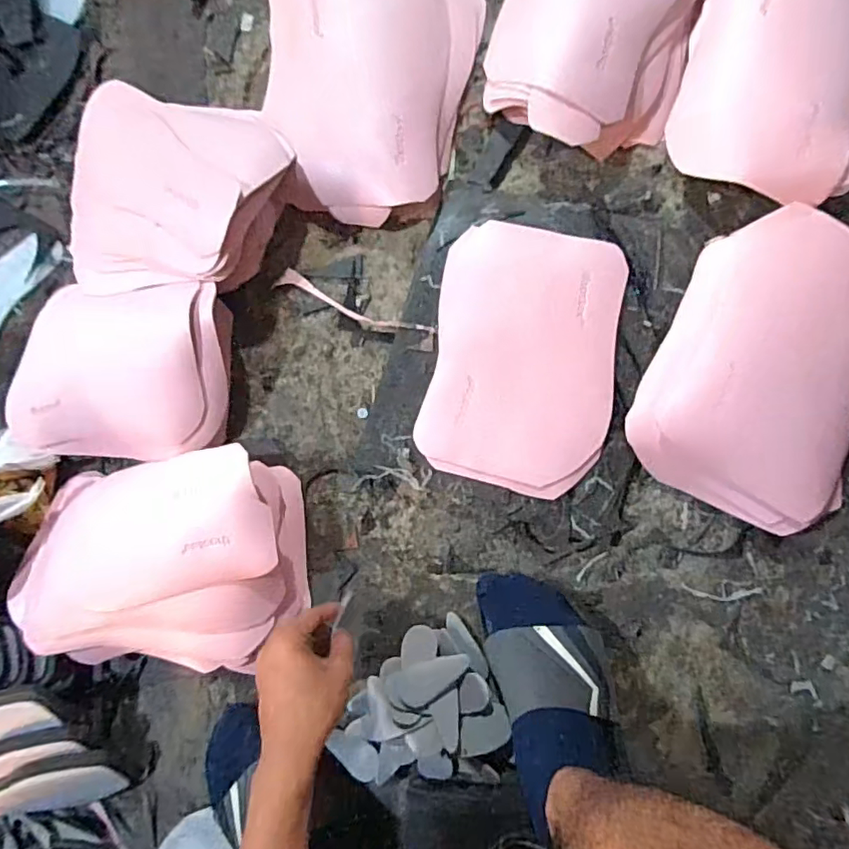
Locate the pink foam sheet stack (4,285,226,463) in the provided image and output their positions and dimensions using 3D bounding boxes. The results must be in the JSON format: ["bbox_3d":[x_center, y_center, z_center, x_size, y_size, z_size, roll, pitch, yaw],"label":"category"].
[{"bbox_3d":[-0.345,-0.060,0.588,0.280,0.070,0.192,7,87,6],"label":"pink foam sheet stack"}]

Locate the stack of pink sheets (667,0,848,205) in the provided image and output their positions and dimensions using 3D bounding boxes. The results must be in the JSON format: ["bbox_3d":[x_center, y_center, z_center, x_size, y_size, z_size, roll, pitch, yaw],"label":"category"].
[{"bbox_3d":[0.361,-0.360,0.548,0.186,0.062,0.268,21,88,7],"label":"stack of pink sheets"}]

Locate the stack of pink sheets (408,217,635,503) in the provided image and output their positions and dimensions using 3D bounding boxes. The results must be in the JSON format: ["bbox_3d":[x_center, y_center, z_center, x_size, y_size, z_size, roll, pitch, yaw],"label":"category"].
[{"bbox_3d":[0.101,-0.070,0.559,0.182,0.014,0.263,10,88,7],"label":"stack of pink sheets"}]

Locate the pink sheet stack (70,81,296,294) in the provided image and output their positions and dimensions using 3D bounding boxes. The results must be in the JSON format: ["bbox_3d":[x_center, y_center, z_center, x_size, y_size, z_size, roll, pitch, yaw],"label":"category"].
[{"bbox_3d":[-0.287,-0.247,0.591,0.256,0.081,0.215,17,88,7],"label":"pink sheet stack"}]

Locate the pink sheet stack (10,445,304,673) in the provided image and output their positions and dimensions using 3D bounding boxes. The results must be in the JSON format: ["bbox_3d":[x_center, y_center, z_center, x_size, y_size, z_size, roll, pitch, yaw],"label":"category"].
[{"bbox_3d":[-0.294,0.153,0.566,0.335,0.071,0.222,-7,85,5],"label":"pink sheet stack"}]

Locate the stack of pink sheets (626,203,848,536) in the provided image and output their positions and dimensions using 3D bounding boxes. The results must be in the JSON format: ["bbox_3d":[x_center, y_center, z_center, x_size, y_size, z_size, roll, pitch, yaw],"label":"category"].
[{"bbox_3d":[0.335,-0.054,0.530,0.201,0.043,0.282,24,89,7],"label":"stack of pink sheets"}]

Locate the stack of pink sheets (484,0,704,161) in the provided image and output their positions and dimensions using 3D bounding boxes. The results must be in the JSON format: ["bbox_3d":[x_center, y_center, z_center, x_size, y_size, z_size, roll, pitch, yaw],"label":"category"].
[{"bbox_3d":[0.181,-0.426,0.567,0.200,0.060,0.288,18,88,7],"label":"stack of pink sheets"}]

